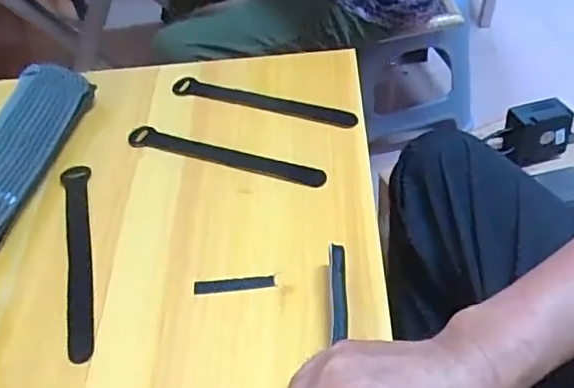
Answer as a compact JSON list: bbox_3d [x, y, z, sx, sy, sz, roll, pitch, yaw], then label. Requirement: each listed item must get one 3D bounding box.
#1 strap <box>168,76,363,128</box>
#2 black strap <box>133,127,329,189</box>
[{"bbox_3d":[-0.026,-0.096,0.581,0.201,0.006,0.025,13,52,19],"label":"strap"},{"bbox_3d":[-0.058,-0.036,0.528,0.196,0.006,0.025,13,52,17],"label":"black strap"}]

